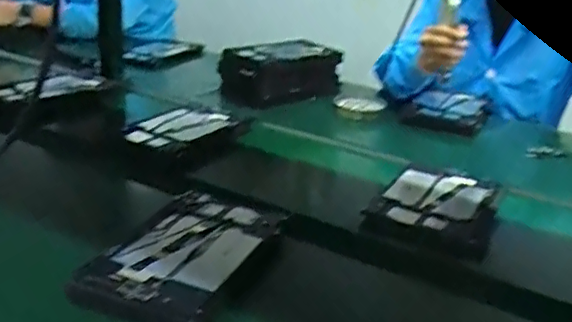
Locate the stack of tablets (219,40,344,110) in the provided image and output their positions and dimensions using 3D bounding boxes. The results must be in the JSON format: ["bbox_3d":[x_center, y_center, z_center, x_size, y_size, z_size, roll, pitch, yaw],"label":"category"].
[{"bbox_3d":[0.001,-0.202,1.309,0.268,0.097,0.158,-12,27,-33],"label":"stack of tablets"}]

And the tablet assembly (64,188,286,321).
[{"bbox_3d":[-0.116,0.100,0.652,0.153,0.026,0.270,12,24,18],"label":"tablet assembly"}]

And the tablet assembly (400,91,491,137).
[{"bbox_3d":[0.358,-0.109,1.260,0.160,0.039,0.202,16,26,27],"label":"tablet assembly"}]

